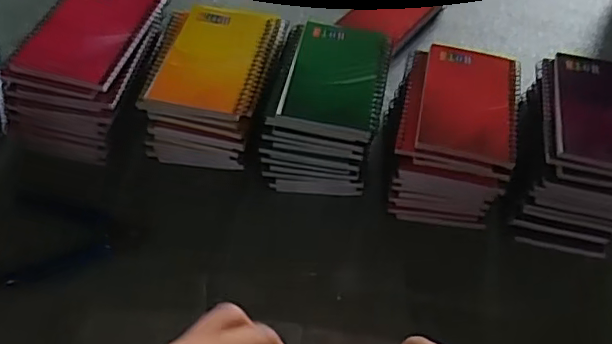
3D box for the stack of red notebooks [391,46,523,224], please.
[{"bbox_3d":[0.128,-0.033,0.528,0.102,0.085,0.146,13,51,3],"label":"stack of red notebooks"}]

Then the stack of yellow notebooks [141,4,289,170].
[{"bbox_3d":[-0.086,-0.082,0.548,0.104,0.084,0.146,12,51,2],"label":"stack of yellow notebooks"}]

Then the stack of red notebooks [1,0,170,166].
[{"bbox_3d":[-0.194,-0.092,0.536,0.104,0.096,0.154,13,51,3],"label":"stack of red notebooks"}]

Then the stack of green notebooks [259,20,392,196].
[{"bbox_3d":[0.018,-0.059,0.540,0.098,0.089,0.144,11,51,1],"label":"stack of green notebooks"}]

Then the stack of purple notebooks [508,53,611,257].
[{"bbox_3d":[0.237,-0.021,0.513,0.102,0.098,0.150,16,51,5],"label":"stack of purple notebooks"}]

